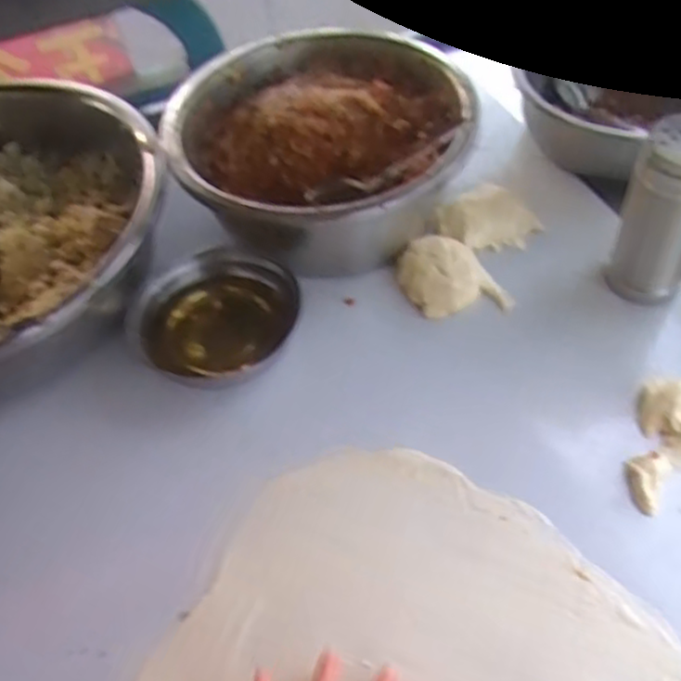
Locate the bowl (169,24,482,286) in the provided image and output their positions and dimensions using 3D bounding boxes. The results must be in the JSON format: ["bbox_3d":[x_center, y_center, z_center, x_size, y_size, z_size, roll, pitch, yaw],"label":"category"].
[{"bbox_3d":[-0.016,-0.180,0.674,0.270,0.091,0.247,11,56,13],"label":"bowl"}]

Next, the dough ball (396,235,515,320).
[{"bbox_3d":[0.095,-0.052,0.628,0.066,0.032,0.091,-32,57,-21],"label":"dough ball"}]

